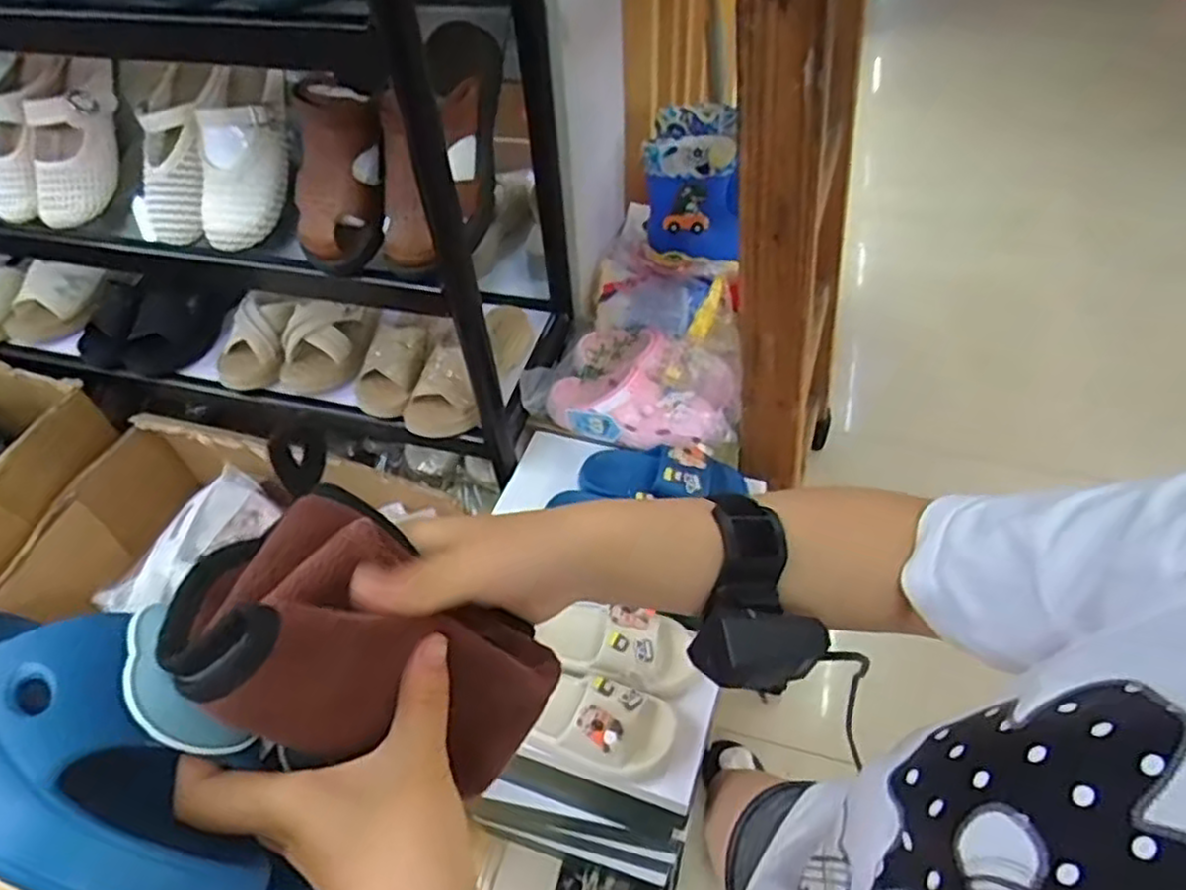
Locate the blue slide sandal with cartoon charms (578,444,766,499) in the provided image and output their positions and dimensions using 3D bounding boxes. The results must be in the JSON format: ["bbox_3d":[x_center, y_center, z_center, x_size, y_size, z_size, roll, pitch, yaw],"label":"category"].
[{"bbox_3d":[0.097,0.039,0.908,0.224,0.061,0.088,12,52,13],"label":"blue slide sandal with cartoon charms"}]

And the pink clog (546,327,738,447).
[{"bbox_3d":[0.076,-0.085,1.003,0.253,0.070,0.170,19,54,18],"label":"pink clog"}]

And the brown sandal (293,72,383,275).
[{"bbox_3d":[-0.268,-0.289,0.764,0.093,0.197,0.060,4,15,7],"label":"brown sandal"}]

